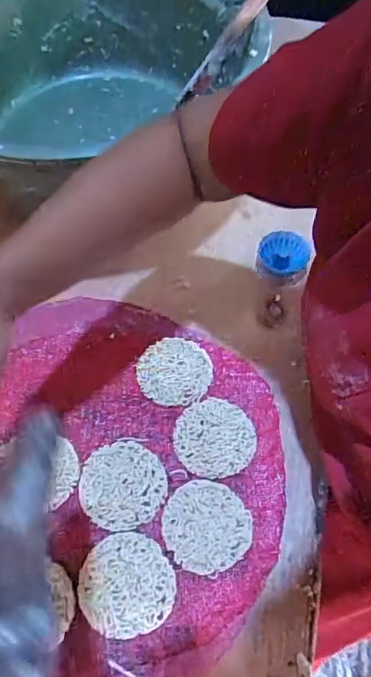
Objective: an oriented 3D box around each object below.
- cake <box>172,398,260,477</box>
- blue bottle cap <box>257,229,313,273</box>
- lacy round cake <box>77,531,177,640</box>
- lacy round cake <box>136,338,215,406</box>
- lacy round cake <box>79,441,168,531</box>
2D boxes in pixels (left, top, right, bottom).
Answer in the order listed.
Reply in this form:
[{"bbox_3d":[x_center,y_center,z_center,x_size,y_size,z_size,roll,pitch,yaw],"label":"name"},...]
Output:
[{"bbox_3d":[0.029,0.096,0.482,0.078,0.004,0.077,1,60,-2],"label":"cake"},{"bbox_3d":[0.119,-0.103,0.592,0.059,0.026,0.049,10,60,4],"label":"blue bottle cap"},{"bbox_3d":[-0.050,0.207,0.414,0.078,0.008,0.077,1,60,-2],"label":"lacy round cake"},{"bbox_3d":[-0.012,0.034,0.521,0.077,0.007,0.075,1,60,-2],"label":"lacy round cake"},{"bbox_3d":[-0.059,0.136,0.458,0.079,0.007,0.077,1,60,-2],"label":"lacy round cake"}]

